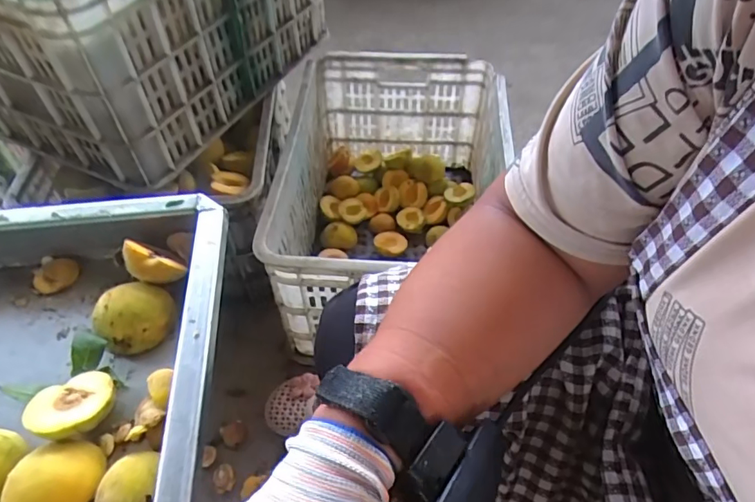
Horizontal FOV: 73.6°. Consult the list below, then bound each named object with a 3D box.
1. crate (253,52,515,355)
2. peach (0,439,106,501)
[{"bbox_3d":[0.037,-0.100,0.901,0.343,0.272,0.597,4,50,4],"label":"crate"},{"bbox_3d":[-0.211,0.156,0.333,0.049,0.034,0.060,20,53,16],"label":"peach"}]

